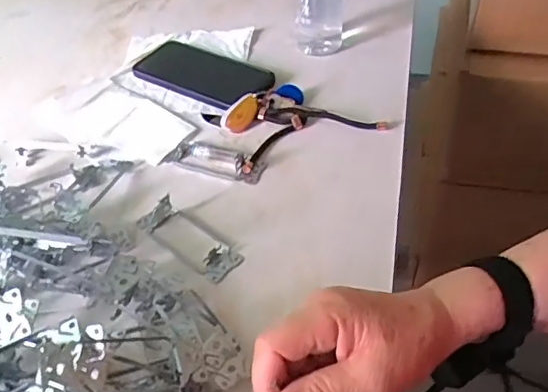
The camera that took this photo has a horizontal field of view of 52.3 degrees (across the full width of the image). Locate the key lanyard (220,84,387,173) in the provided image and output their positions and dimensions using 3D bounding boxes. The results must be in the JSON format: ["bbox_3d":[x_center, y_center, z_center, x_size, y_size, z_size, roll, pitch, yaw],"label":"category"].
[{"bbox_3d":[0.023,-0.082,0.587,0.150,0.025,0.103,-20,47,-14],"label":"key lanyard"}]

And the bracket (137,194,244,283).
[{"bbox_3d":[-0.075,0.031,0.484,0.107,0.022,0.037,31,55,30],"label":"bracket"}]

